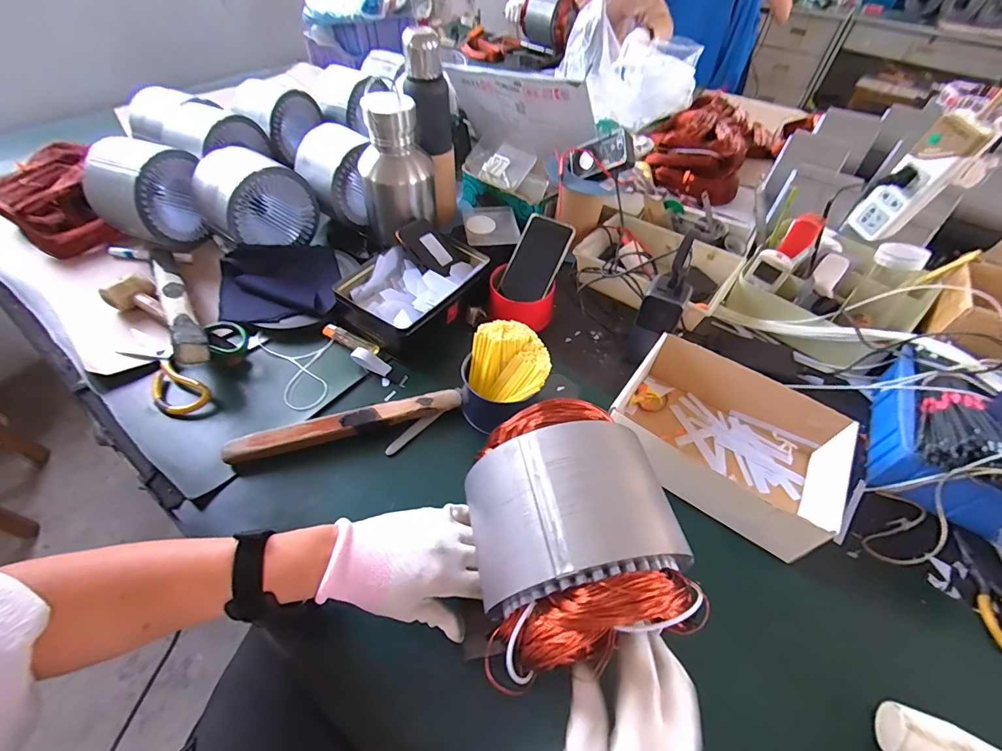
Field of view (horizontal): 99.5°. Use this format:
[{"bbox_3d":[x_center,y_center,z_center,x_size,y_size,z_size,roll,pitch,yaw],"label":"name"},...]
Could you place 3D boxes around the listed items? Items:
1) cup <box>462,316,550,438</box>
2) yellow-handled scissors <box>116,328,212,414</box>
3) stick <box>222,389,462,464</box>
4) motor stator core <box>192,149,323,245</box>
[{"bbox_3d":[0.003,0.004,0.533,0.100,0.093,0.106,1,51,-1],"label":"cup"},{"bbox_3d":[-0.448,-0.001,0.555,0.174,0.023,0.051,31,56,20],"label":"yellow-handled scissors"},{"bbox_3d":[-0.183,0.059,0.517,0.269,0.027,0.028,-13,54,-13],"label":"stick"},{"bbox_3d":[-0.400,-0.288,0.700,0.105,0.126,0.156,35,58,23],"label":"motor stator core"}]

